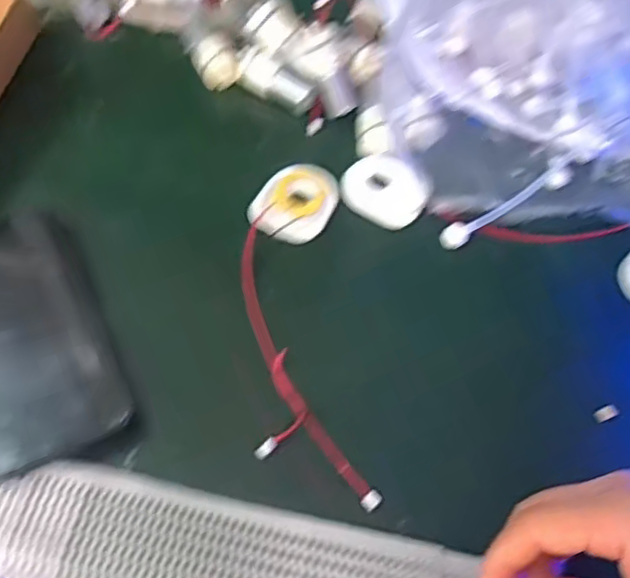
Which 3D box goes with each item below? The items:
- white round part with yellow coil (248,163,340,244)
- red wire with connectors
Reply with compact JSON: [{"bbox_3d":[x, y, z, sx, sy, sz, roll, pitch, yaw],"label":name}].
[{"bbox_3d":[-0.012,-0.060,0.446,0.050,0.009,0.061,21,57,9],"label":"white round part with yellow coil"},{"bbox_3d":[-0.019,0.034,0.389,0.054,0.005,0.202,-11,58,-12],"label":"red wire with connectors"}]

